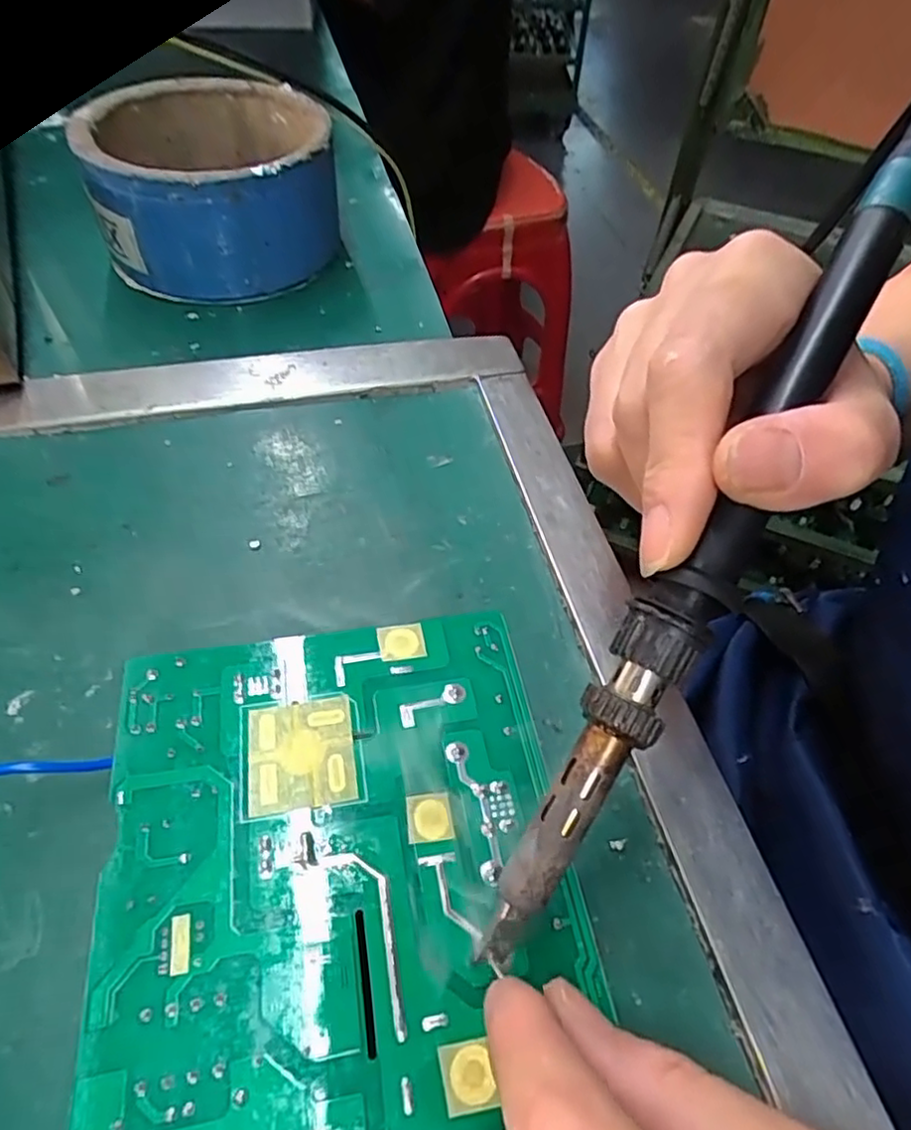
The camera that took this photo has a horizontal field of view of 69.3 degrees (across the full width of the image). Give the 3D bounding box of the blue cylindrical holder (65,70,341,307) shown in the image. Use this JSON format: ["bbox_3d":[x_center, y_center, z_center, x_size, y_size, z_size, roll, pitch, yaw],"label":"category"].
[{"bbox_3d":[-0.121,-0.194,0.341,0.110,0.066,0.121,-5,52,-6],"label":"blue cylindrical holder"}]

